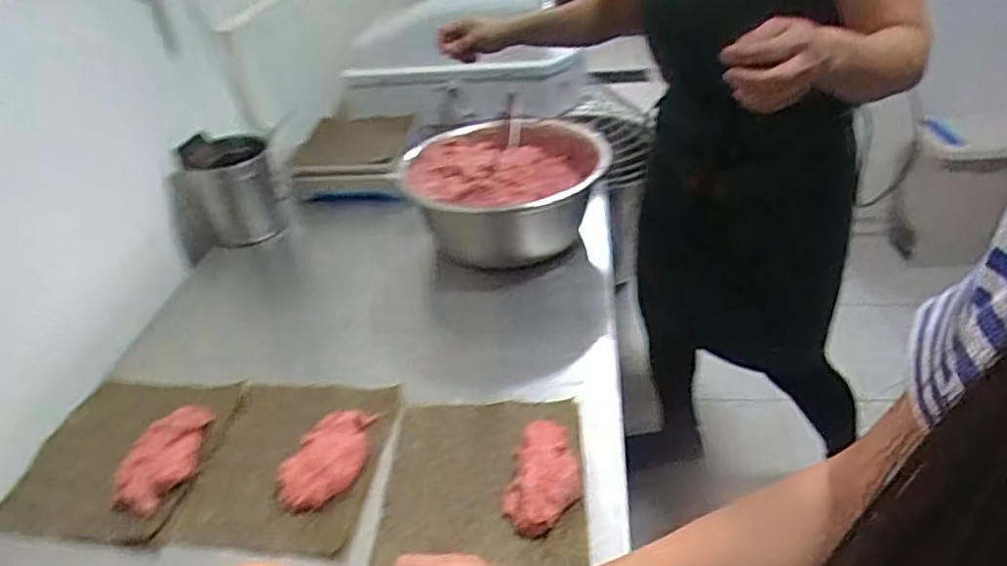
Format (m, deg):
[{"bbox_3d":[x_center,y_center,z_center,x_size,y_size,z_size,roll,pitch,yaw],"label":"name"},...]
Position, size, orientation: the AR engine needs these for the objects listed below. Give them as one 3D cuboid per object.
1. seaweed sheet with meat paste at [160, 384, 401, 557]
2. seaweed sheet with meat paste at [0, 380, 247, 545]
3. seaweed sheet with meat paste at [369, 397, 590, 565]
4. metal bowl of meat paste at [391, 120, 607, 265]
[{"bbox_3d":[-0.213,0.171,0.670,0.175,0.027,0.198,1,35,10],"label":"seaweed sheet with meat paste"},{"bbox_3d":[-0.388,0.173,0.688,0.176,0.043,0.194,1,35,10],"label":"seaweed sheet with meat paste"},{"bbox_3d":[-0.019,0.175,0.627,0.181,0.025,0.192,-2,35,7],"label":"seaweed sheet with meat paste"},{"bbox_3d":[0.005,-0.129,0.969,0.269,0.139,0.280,-4,35,3],"label":"metal bowl of meat paste"}]

